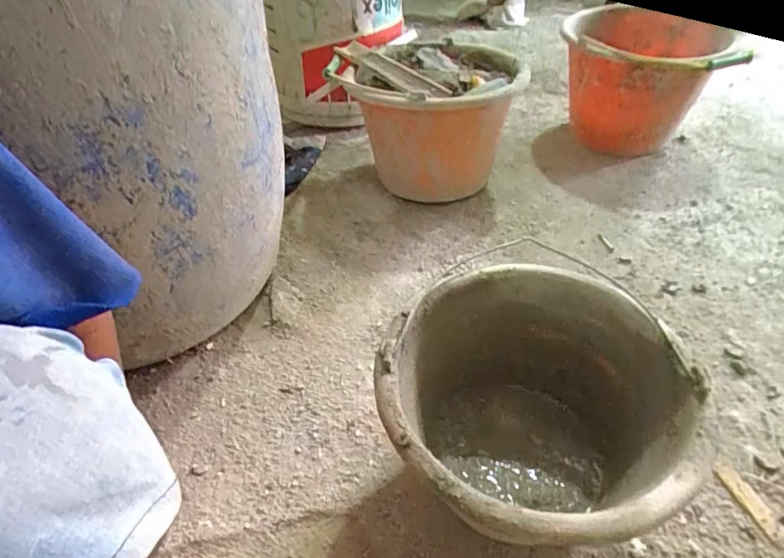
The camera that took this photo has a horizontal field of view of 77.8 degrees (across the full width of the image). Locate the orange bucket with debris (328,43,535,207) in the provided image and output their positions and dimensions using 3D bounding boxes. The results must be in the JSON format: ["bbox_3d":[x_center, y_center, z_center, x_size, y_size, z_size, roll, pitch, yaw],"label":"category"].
[{"bbox_3d":[0.064,-0.277,0.843,0.294,0.246,0.268,3,44,8],"label":"orange bucket with debris"}]

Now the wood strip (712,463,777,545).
[{"bbox_3d":[0.337,0.208,0.459,0.021,0.005,0.070,-16,44,-12],"label":"wood strip"}]

